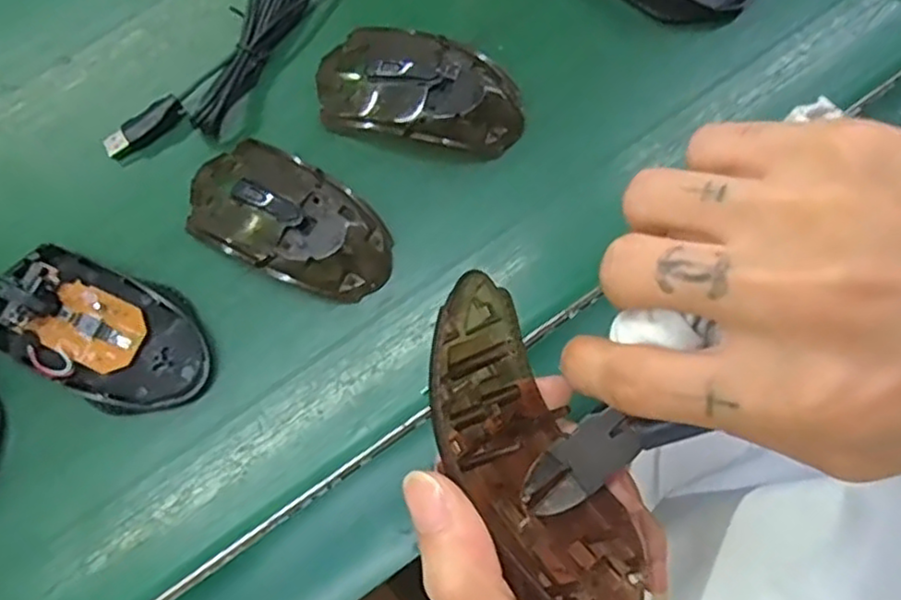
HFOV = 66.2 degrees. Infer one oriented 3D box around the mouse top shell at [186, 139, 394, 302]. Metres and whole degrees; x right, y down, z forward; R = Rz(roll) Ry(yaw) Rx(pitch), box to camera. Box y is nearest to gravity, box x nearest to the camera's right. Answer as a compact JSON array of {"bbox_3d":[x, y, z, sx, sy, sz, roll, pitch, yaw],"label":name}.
[{"bbox_3d":[-0.082,-0.041,0.349,0.108,0.032,0.058,29,80,7],"label":"mouse top shell"}]

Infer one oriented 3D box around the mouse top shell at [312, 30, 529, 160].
[{"bbox_3d":[-0.016,-0.109,0.362,0.108,0.029,0.058,17,78,5],"label":"mouse top shell"}]

